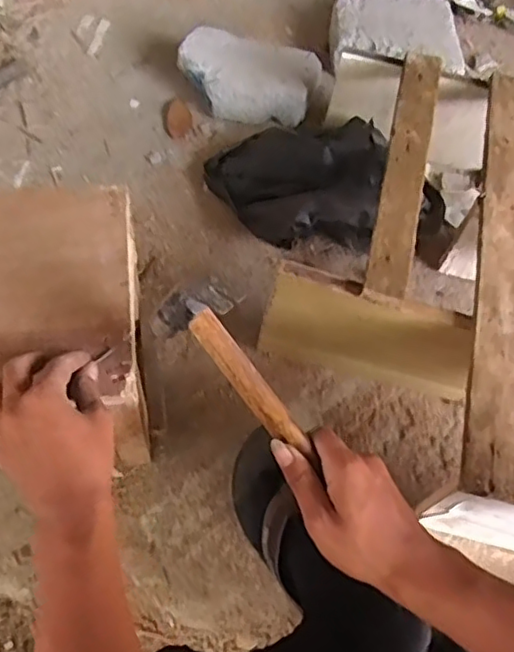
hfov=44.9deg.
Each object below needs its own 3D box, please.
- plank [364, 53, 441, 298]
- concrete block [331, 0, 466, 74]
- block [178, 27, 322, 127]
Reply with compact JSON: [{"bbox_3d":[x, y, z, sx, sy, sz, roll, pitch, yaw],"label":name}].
[{"bbox_3d":[0.173,-0.189,0.715,0.045,0.019,0.367,14,62,1],"label":"plank"},{"bbox_3d":[0.223,-0.481,1.006,0.196,0.047,0.177,4,62,-4],"label":"concrete block"},{"bbox_3d":[-0.014,-0.367,0.930,0.200,0.098,0.104,9,62,-2],"label":"block"}]

